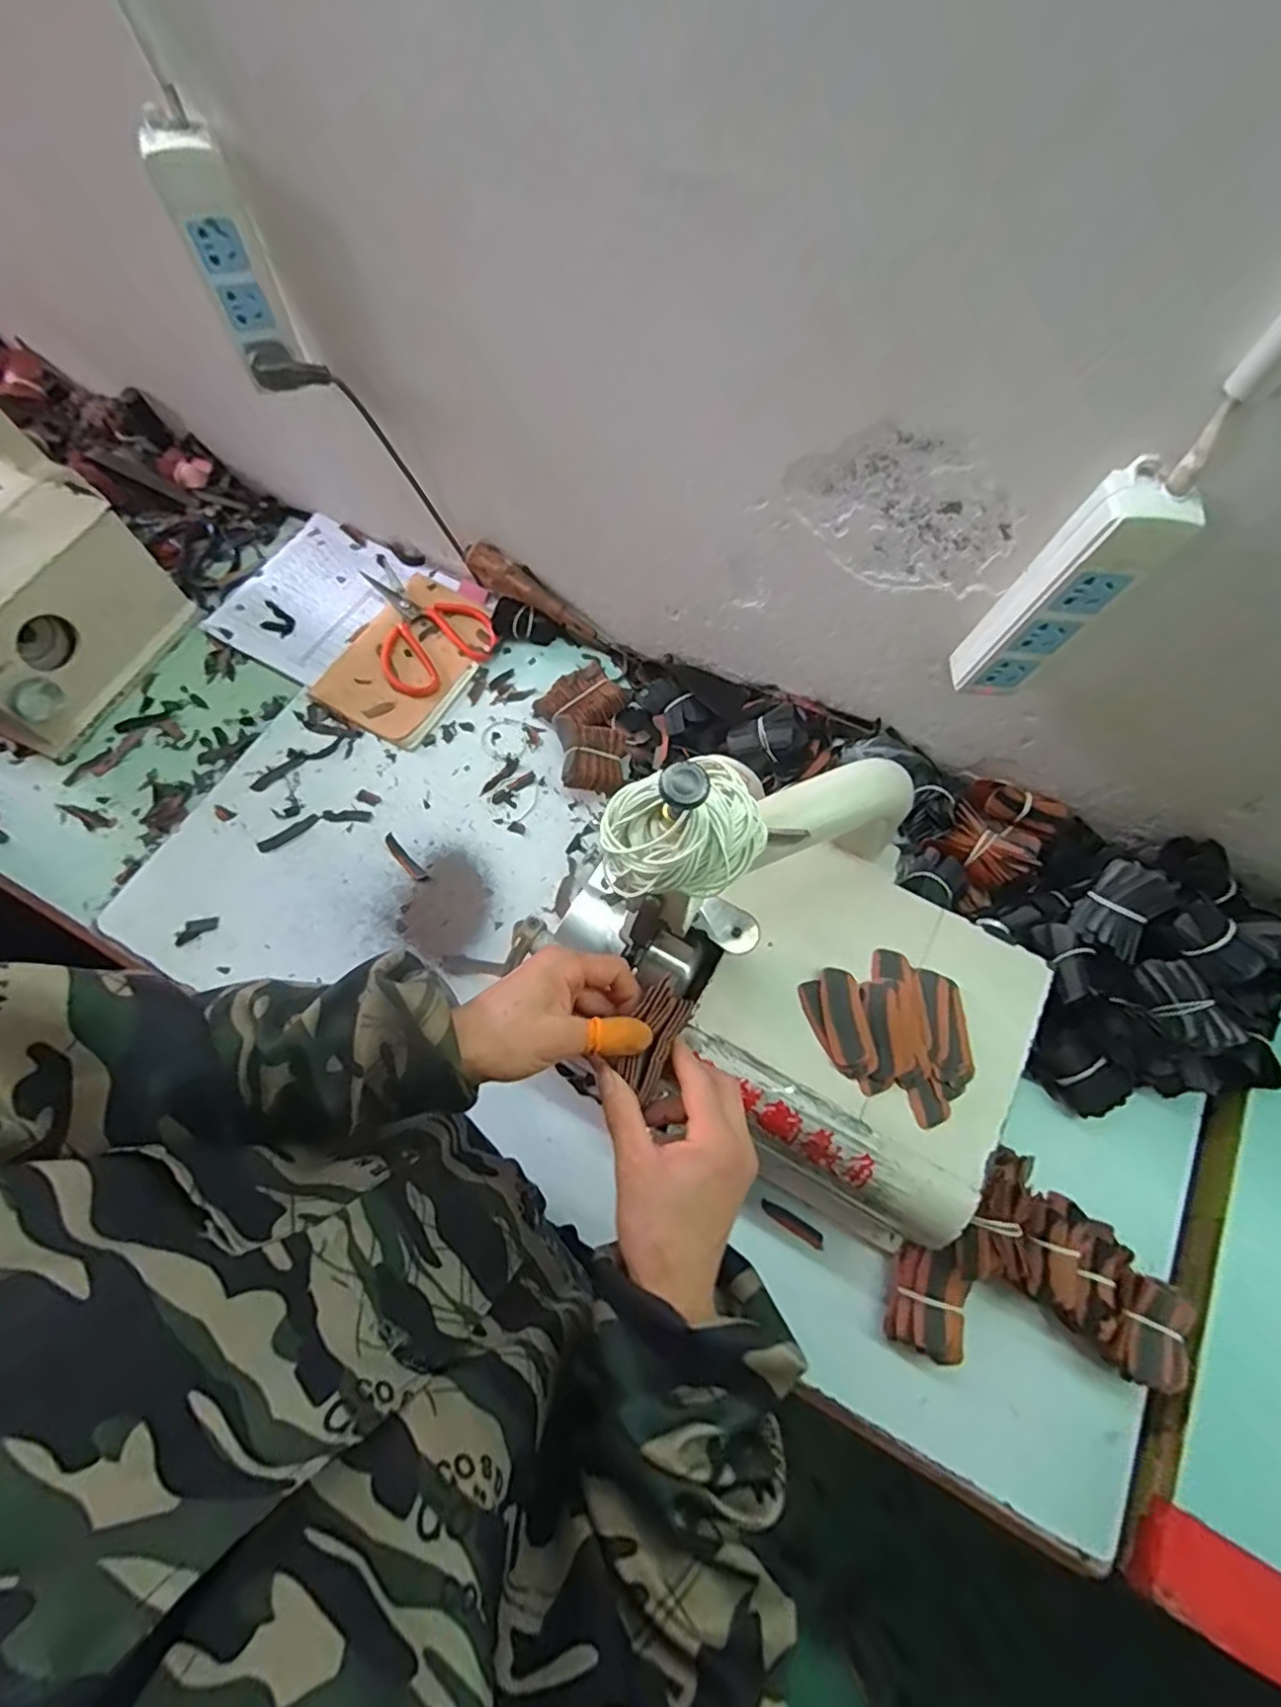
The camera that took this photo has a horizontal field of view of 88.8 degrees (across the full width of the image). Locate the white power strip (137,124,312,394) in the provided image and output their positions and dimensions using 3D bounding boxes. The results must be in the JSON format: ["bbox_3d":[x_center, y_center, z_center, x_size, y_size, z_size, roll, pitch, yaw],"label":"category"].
[{"bbox_3d":[-0.337,-0.484,0.535,0.056,0.152,0.025,-15,71,-6],"label":"white power strip"}]

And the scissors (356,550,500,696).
[{"bbox_3d":[-0.276,-0.282,0.778,0.135,0.013,0.205,-40,75,-14],"label":"scissors"}]

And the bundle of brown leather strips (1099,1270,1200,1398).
[{"bbox_3d":[0.391,0.370,0.509,0.051,0.046,0.072,42,75,13],"label":"bundle of brown leather strips"}]

